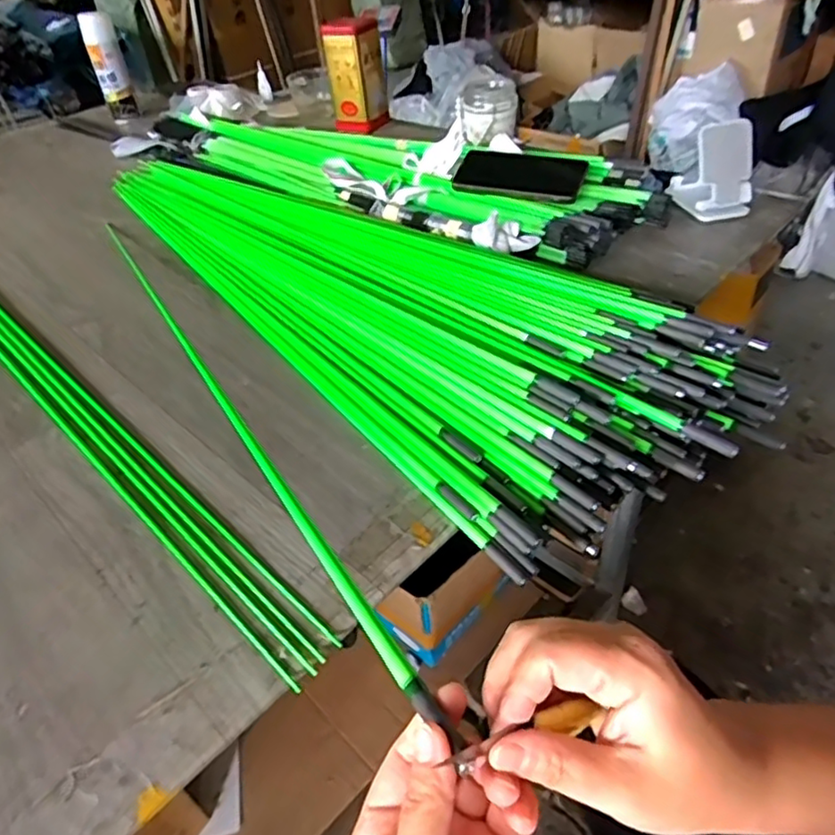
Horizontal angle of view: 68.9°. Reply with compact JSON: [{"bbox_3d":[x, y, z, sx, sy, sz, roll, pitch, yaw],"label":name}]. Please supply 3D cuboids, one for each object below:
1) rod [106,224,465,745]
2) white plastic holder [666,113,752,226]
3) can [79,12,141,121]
[{"bbox_3d":[-0.198,-0.057,0.535,0.010,0.009,0.820,-26,39,-21],"label":"rod"},{"bbox_3d":[0.372,-0.319,0.763,0.067,0.101,0.106,-7,42,-1],"label":"white plastic holder"},{"bbox_3d":[-0.654,-0.736,1.305,0.070,0.218,0.061,-20,44,-15],"label":"can"}]

